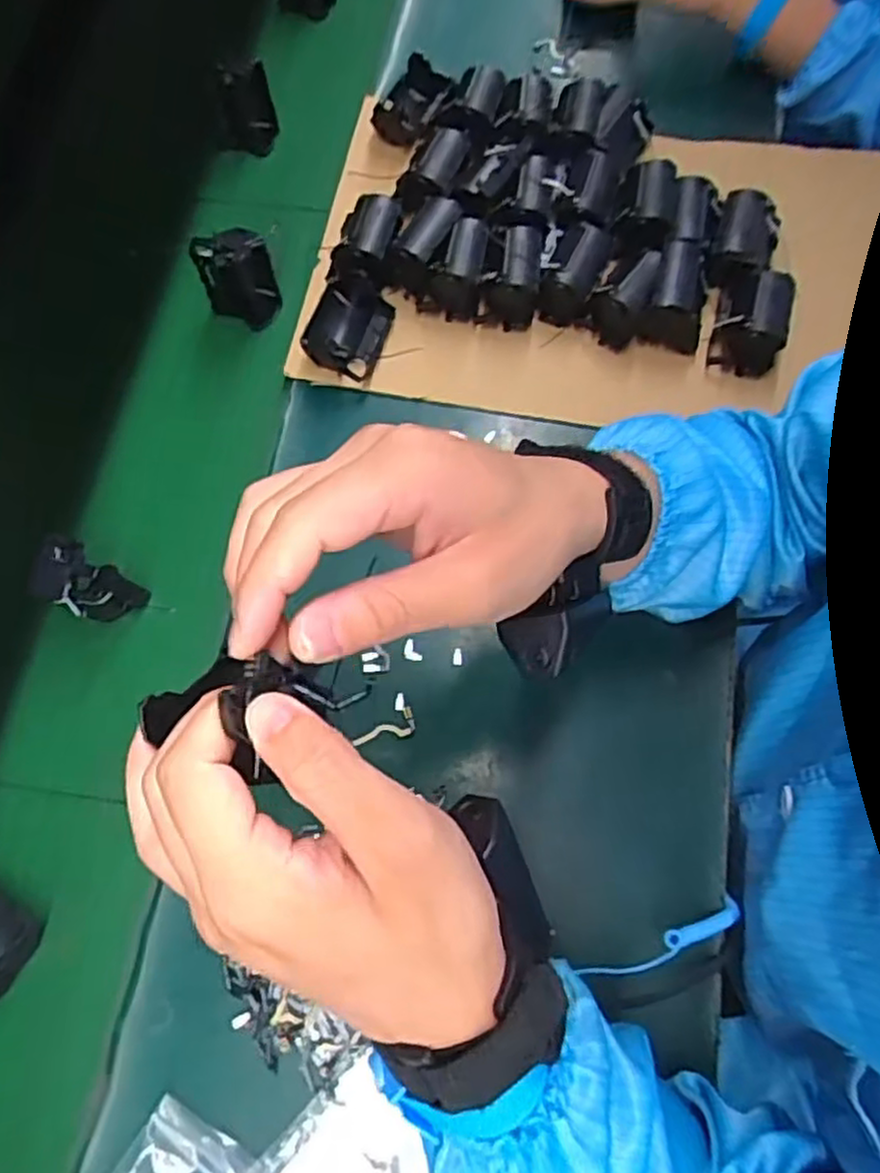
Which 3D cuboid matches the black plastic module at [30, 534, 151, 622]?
[{"bbox_3d":[-0.234,0.002,0.499,0.046,0.077,0.041,23,74,10],"label":"black plastic module"}]

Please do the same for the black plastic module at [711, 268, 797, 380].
[{"bbox_3d":[0.231,-0.196,0.549,0.048,0.050,0.067,17,73,8],"label":"black plastic module"}]

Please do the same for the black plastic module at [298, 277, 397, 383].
[{"bbox_3d":[-0.074,-0.197,0.560,0.056,0.035,0.072,17,73,8],"label":"black plastic module"}]

